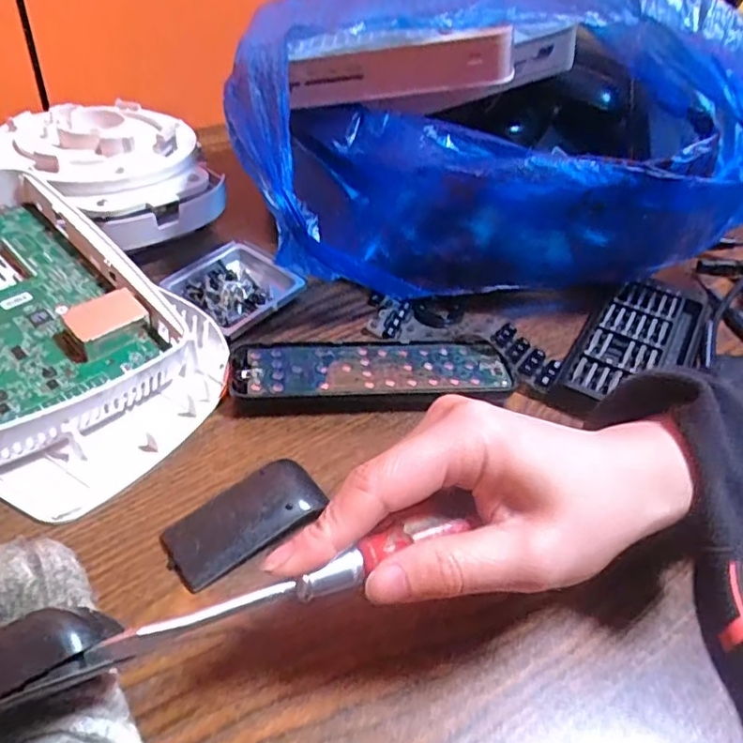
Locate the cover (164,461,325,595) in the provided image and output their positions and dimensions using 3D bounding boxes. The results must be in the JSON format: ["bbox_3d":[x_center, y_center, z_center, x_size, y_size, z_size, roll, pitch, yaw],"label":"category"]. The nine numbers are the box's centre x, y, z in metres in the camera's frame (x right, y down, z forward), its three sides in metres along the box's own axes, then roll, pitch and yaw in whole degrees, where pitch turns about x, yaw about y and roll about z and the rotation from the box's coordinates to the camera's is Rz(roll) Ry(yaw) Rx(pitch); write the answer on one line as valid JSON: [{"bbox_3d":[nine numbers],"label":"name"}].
[{"bbox_3d":[-0.055,0.064,0.268,0.068,0.015,0.035,-22,48,-30],"label":"cover"}]

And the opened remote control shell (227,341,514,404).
[{"bbox_3d":[0.000,0.002,0.344,0.152,0.018,0.042,0,41,-9],"label":"opened remote control shell"}]

